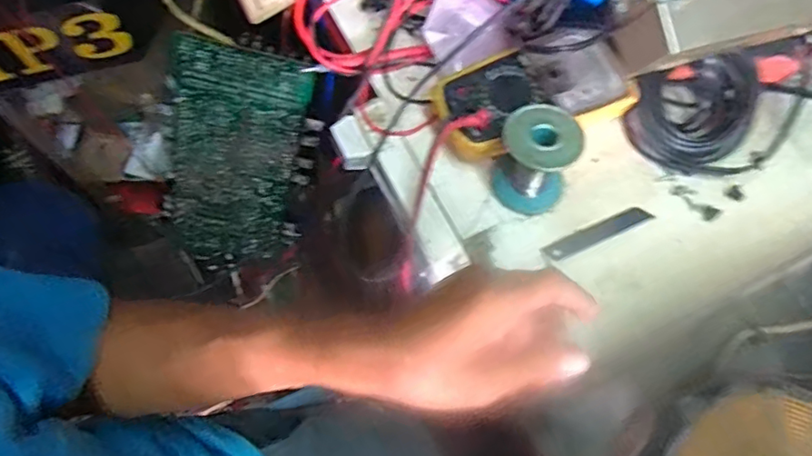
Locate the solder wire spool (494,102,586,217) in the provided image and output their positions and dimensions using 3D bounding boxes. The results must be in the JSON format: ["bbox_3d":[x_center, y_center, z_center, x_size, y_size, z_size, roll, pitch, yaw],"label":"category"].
[{"bbox_3d":[0.105,-0.055,0.456,0.059,0.067,0.061,0,66,0],"label":"solder wire spool"}]

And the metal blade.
[{"bbox_3d":[0.160,0.005,0.472,0.097,0.004,0.017,-23,72,-7],"label":"metal blade"}]

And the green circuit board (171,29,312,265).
[{"bbox_3d":[-0.231,-0.069,0.764,0.172,0.391,0.020,8,45,-8],"label":"green circuit board"}]

